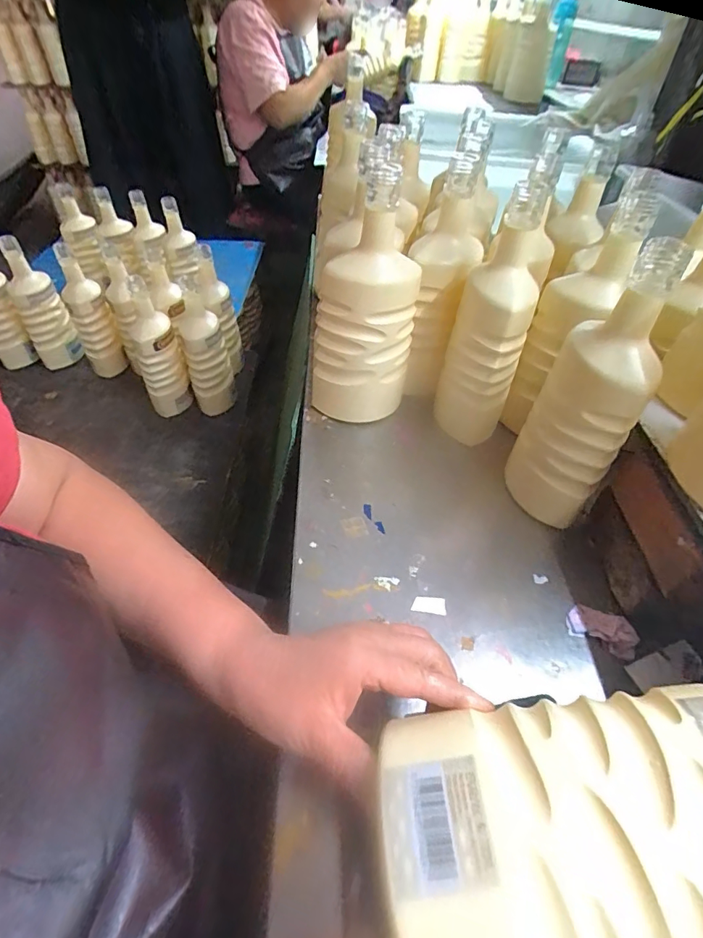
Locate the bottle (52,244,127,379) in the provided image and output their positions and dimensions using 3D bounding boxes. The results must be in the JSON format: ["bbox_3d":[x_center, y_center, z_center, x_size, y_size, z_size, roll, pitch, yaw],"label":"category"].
[{"bbox_3d":[-0.516,-0.301,0.934,0.068,0.240,0.070,-21,51,-19],"label":"bottle"}]

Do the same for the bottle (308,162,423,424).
[{"bbox_3d":[0.014,-0.161,0.505,0.092,0.254,0.082,25,50,20],"label":"bottle"}]

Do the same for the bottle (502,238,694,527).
[{"bbox_3d":[0.207,-0.060,0.418,0.082,0.250,0.084,21,49,17],"label":"bottle"}]

